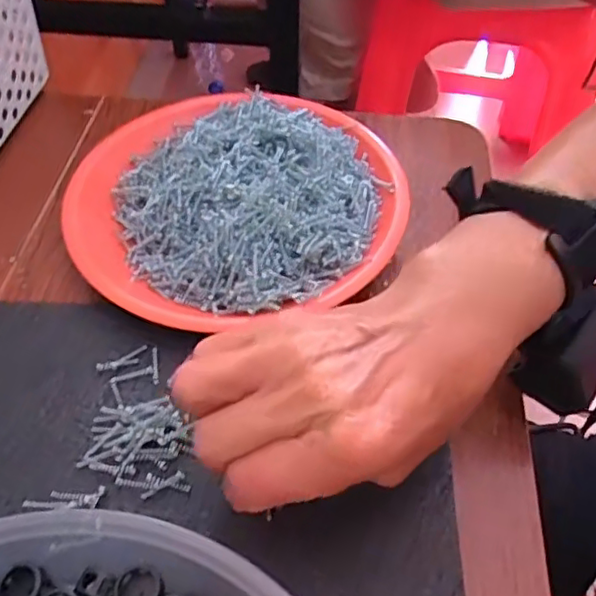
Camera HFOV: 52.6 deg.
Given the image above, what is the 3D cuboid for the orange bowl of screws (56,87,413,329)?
[{"bbox_3d":[-0.035,-0.065,0.353,0.191,0.038,0.178,1,52,-1],"label":"orange bowl of screws"}]

